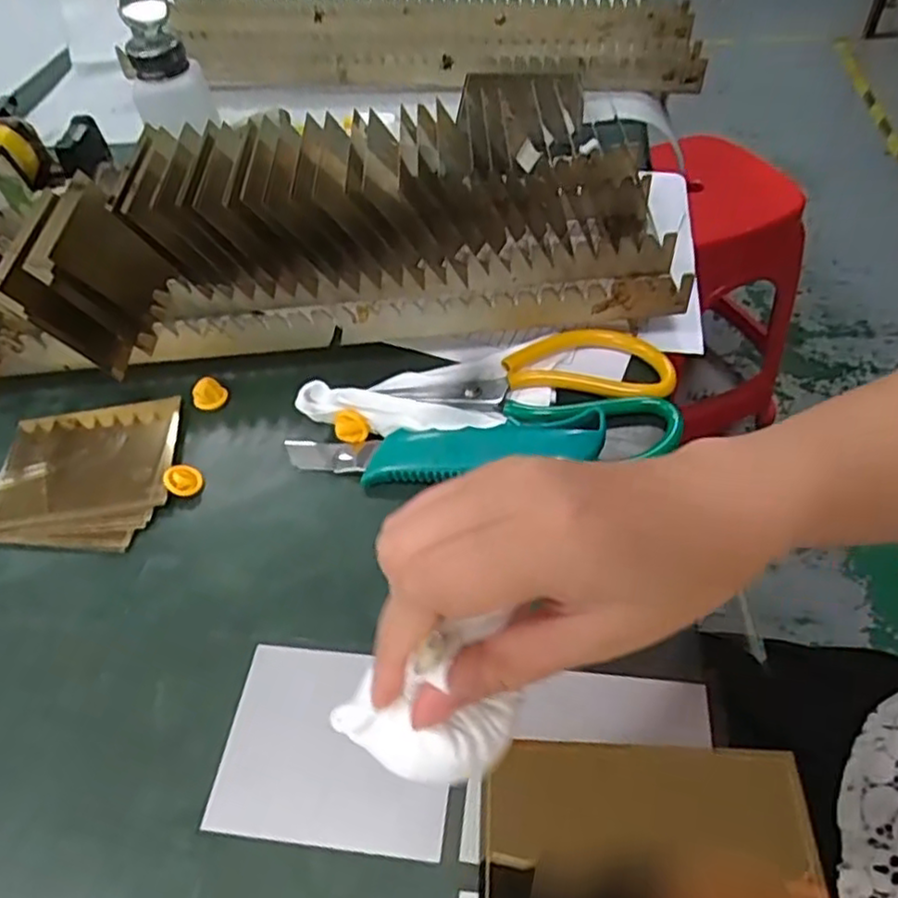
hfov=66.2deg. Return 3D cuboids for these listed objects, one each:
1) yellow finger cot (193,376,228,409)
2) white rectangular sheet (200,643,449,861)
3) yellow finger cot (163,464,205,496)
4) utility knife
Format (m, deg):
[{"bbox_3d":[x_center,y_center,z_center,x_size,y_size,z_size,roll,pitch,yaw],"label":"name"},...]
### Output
[{"bbox_3d":[-0.151,-0.035,0.433,0.020,0.015,0.017,-26,54,-15],"label":"yellow finger cot"},{"bbox_3d":[-0.048,0.128,0.301,0.098,0.004,0.079,3,52,8],"label":"white rectangular sheet"},{"bbox_3d":[-0.151,0.018,0.392,0.019,0.009,0.019,-3,52,3],"label":"yellow finger cot"},{"bbox_3d":[-0.005,0.000,0.379,0.175,0.023,0.032,-1,52,4],"label":"utility knife"}]

